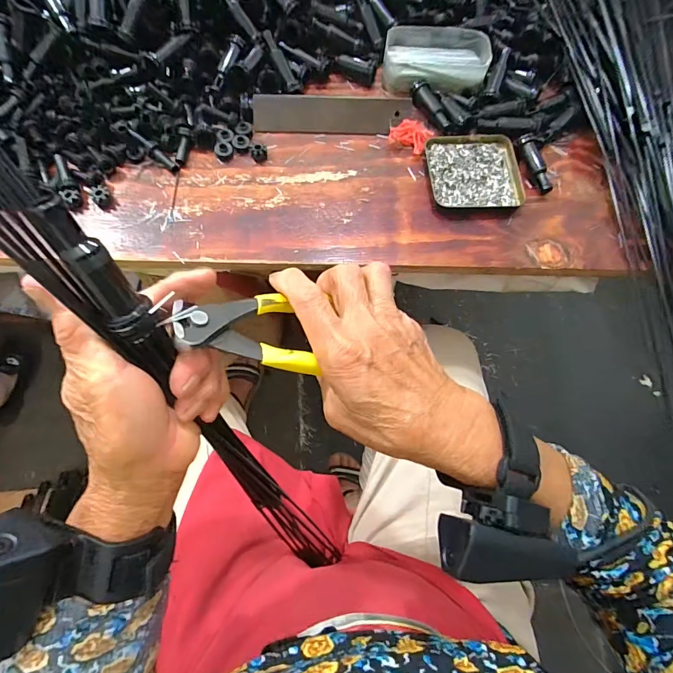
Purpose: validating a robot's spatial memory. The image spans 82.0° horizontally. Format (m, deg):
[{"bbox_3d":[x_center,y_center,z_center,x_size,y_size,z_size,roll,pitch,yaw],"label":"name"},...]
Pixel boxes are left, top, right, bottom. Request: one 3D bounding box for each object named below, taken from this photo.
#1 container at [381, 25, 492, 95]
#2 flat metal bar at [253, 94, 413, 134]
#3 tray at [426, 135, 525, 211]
[{"bbox_3d":[0.117,-0.325,0.460,0.120,0.036,0.072,6,70,0],"label":"container"},{"bbox_3d":[-0.005,-0.250,0.437,0.172,0.011,0.037,1,115,0],"label":"flat metal bar"},{"bbox_3d":[0.148,-0.180,0.419,0.094,0.009,0.094,-5,71,-4],"label":"tray"}]

